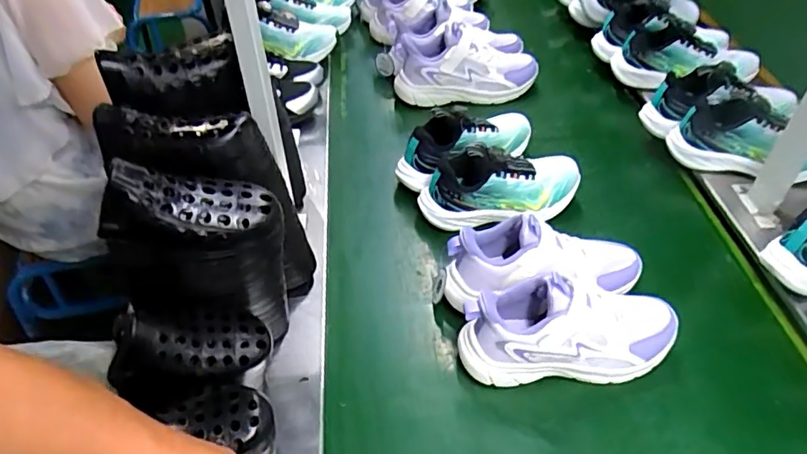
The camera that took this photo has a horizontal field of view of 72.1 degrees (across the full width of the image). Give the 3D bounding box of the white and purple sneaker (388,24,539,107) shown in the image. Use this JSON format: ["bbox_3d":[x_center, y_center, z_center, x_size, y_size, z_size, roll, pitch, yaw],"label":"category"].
[{"bbox_3d":[0.111,-0.308,1.017,0.260,0.109,0.110,-1,47,2],"label":"white and purple sneaker"}]

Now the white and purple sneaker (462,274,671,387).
[{"bbox_3d":[0.185,0.106,0.623,0.238,0.110,0.101,-1,46,0],"label":"white and purple sneaker"}]

